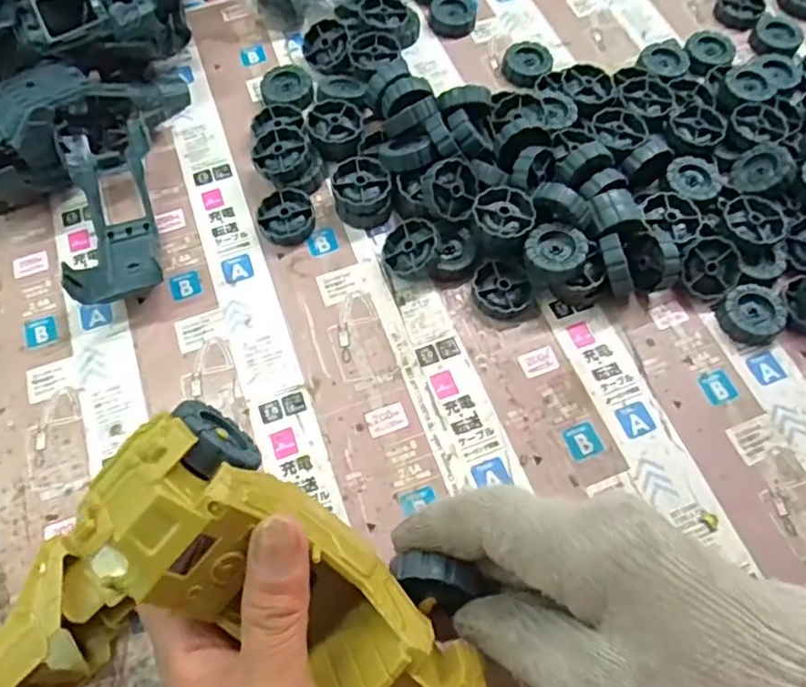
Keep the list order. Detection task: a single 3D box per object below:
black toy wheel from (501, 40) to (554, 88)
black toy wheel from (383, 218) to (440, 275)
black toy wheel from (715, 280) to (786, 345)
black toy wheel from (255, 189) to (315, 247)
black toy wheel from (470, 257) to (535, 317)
[{"bbox_3d":[0.098,-0.219,0.502,0.038,0.015,0.043,9,65,6],"label":"black toy wheel"},{"bbox_3d":[0.006,-0.063,0.415,0.038,0.013,0.038,-11,67,27],"label":"black toy wheel"},{"bbox_3d":[0.223,-0.019,0.404,0.040,0.012,0.038,-32,68,-13],"label":"black toy wheel"},{"bbox_3d":[-0.080,-0.086,0.435,0.037,0.013,0.037,-1,65,1],"label":"black toy wheel"},{"bbox_3d":[0.063,-0.037,0.413,0.038,0.012,0.039,-1,65,1],"label":"black toy wheel"}]

